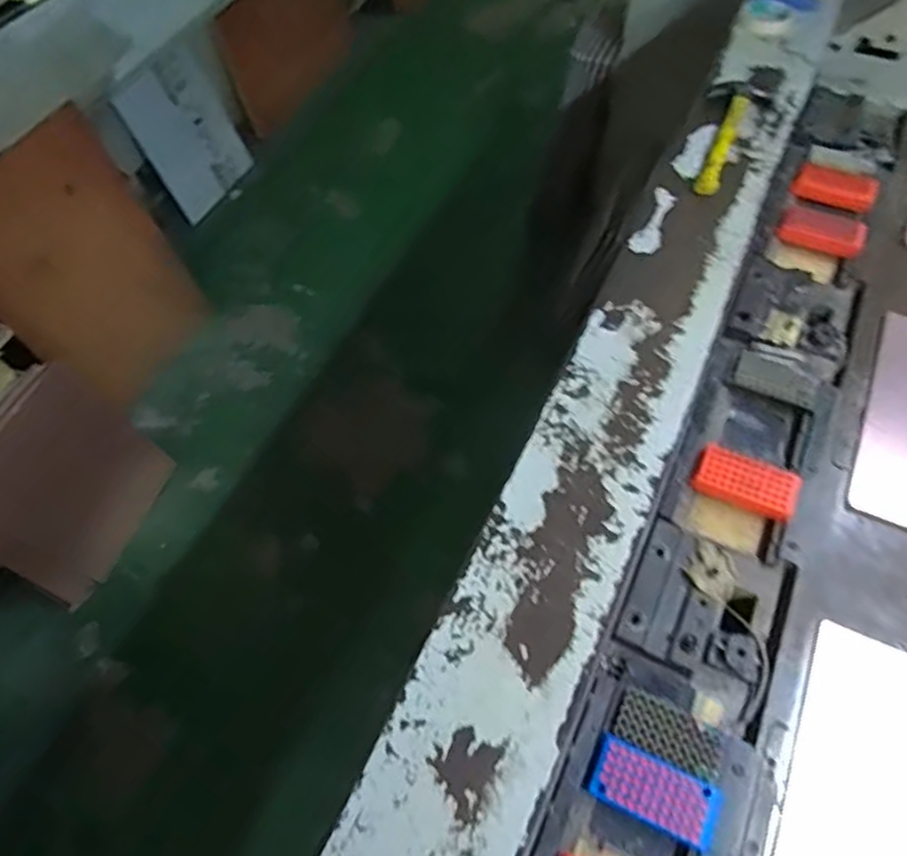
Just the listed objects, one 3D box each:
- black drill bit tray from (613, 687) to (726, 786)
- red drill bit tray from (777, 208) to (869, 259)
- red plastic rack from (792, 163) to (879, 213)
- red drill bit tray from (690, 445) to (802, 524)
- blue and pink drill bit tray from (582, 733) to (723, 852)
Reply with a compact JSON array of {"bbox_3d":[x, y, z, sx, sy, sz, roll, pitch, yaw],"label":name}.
[{"bbox_3d":[0.212,0.299,0.664,0.098,0.015,0.052,25,62,17],"label":"black drill bit tray"},{"bbox_3d":[0.570,-0.304,1.050,0.118,0.029,0.072,27,62,18],"label":"red drill bit tray"},{"bbox_3d":[0.608,-0.382,1.087,0.119,0.018,0.067,19,60,14],"label":"red plastic rack"},{"bbox_3d":[0.350,0.063,0.807,0.119,0.018,0.071,20,60,14],"label":"red drill bit tray"},{"bbox_3d":[0.188,0.340,0.638,0.114,0.021,0.056,23,61,16],"label":"blue and pink drill bit tray"}]

